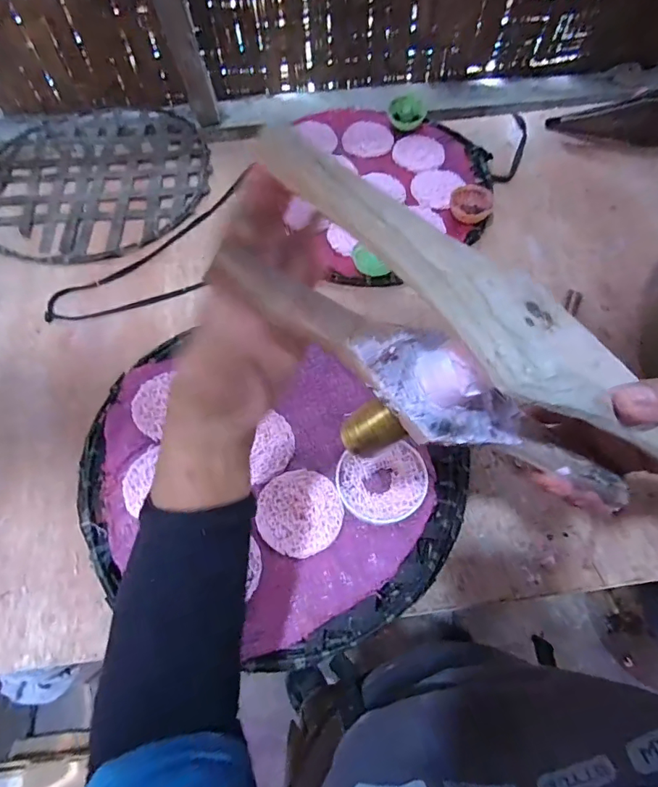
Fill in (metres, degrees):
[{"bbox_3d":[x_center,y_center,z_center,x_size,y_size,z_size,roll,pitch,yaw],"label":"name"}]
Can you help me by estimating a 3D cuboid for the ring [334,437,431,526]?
[{"bbox_3d":[0.053,0.087,0.447,0.090,0.004,0.079,-8,64,-5],"label":"ring"}]

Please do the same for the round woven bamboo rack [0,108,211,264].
[{"bbox_3d":[-0.346,-0.317,0.673,0.323,0.008,0.301,0,63,-1],"label":"round woven bamboo rack"}]

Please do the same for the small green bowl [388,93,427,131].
[{"bbox_3d":[0.127,-0.458,0.742,0.060,0.025,0.064,0,63,-1],"label":"small green bowl"}]

